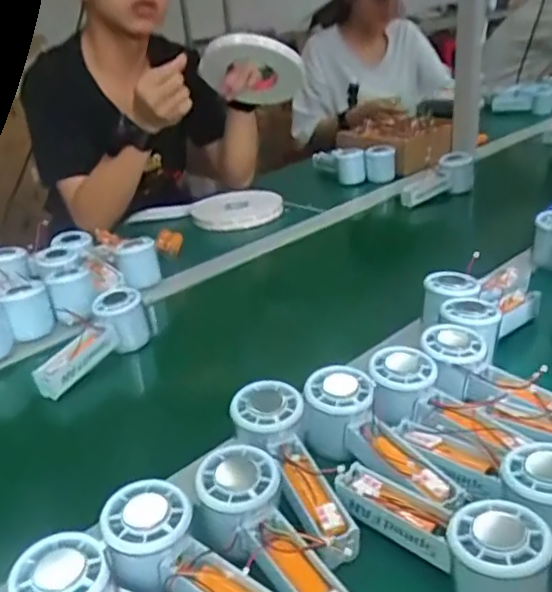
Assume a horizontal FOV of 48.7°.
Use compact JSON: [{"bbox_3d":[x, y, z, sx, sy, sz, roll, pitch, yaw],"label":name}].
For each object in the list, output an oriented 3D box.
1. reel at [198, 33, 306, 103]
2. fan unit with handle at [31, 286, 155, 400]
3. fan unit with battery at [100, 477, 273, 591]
[{"bbox_3d":[-0.036,-0.349,0.944,0.154,0.021,0.152,0,-16,0],"label":"reel"},{"bbox_3d":[-0.205,0.050,0.672,0.039,0.061,0.139,11,31,30],"label":"fan unit with handle"},{"bbox_3d":[-0.044,0.169,0.378,0.149,0.054,0.056,13,31,32],"label":"fan unit with battery"}]

